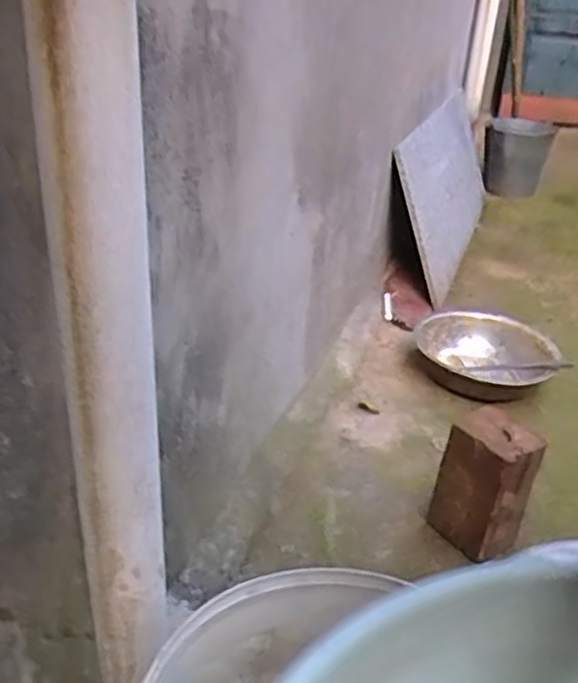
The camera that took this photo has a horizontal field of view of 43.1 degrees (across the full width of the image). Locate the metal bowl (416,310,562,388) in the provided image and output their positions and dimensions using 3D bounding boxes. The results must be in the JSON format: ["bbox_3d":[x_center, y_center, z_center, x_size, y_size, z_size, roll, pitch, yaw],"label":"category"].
[{"bbox_3d":[0.452,0.028,1.677,0.301,0.086,0.306,4,28,-2],"label":"metal bowl"}]

